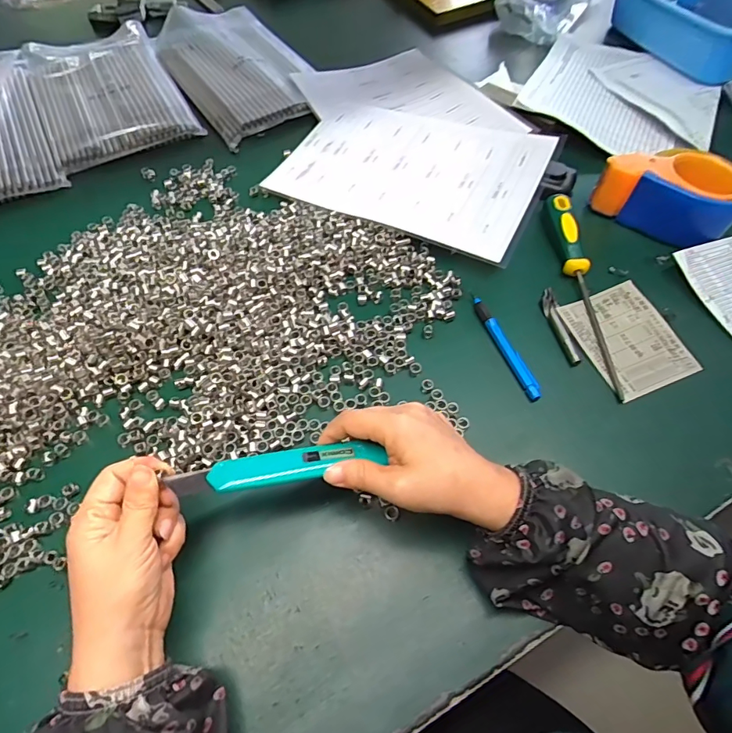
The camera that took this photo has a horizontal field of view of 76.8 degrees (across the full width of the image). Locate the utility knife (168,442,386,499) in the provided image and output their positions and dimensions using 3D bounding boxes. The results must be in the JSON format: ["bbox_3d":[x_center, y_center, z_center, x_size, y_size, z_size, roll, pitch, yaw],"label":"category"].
[{"bbox_3d":[-0.058,0.067,0.311,0.135,0.015,0.026,-8,59,-13],"label":"utility knife"}]

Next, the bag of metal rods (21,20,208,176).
[{"bbox_3d":[-0.380,-0.408,0.671,0.184,0.017,0.329,-25,62,-14],"label":"bag of metal rods"}]

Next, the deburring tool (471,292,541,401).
[{"bbox_3d":[0.130,-0.023,0.430,0.012,0.008,0.121,-17,60,-9],"label":"deburring tool"}]

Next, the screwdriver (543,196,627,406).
[{"bbox_3d":[0.218,-0.084,0.457,0.020,0.023,0.243,-4,59,-1],"label":"screwdriver"}]

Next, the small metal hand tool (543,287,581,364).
[{"bbox_3d":[0.185,-0.040,0.442,0.014,0.005,0.086,-5,59,-2],"label":"small metal hand tool"}]

